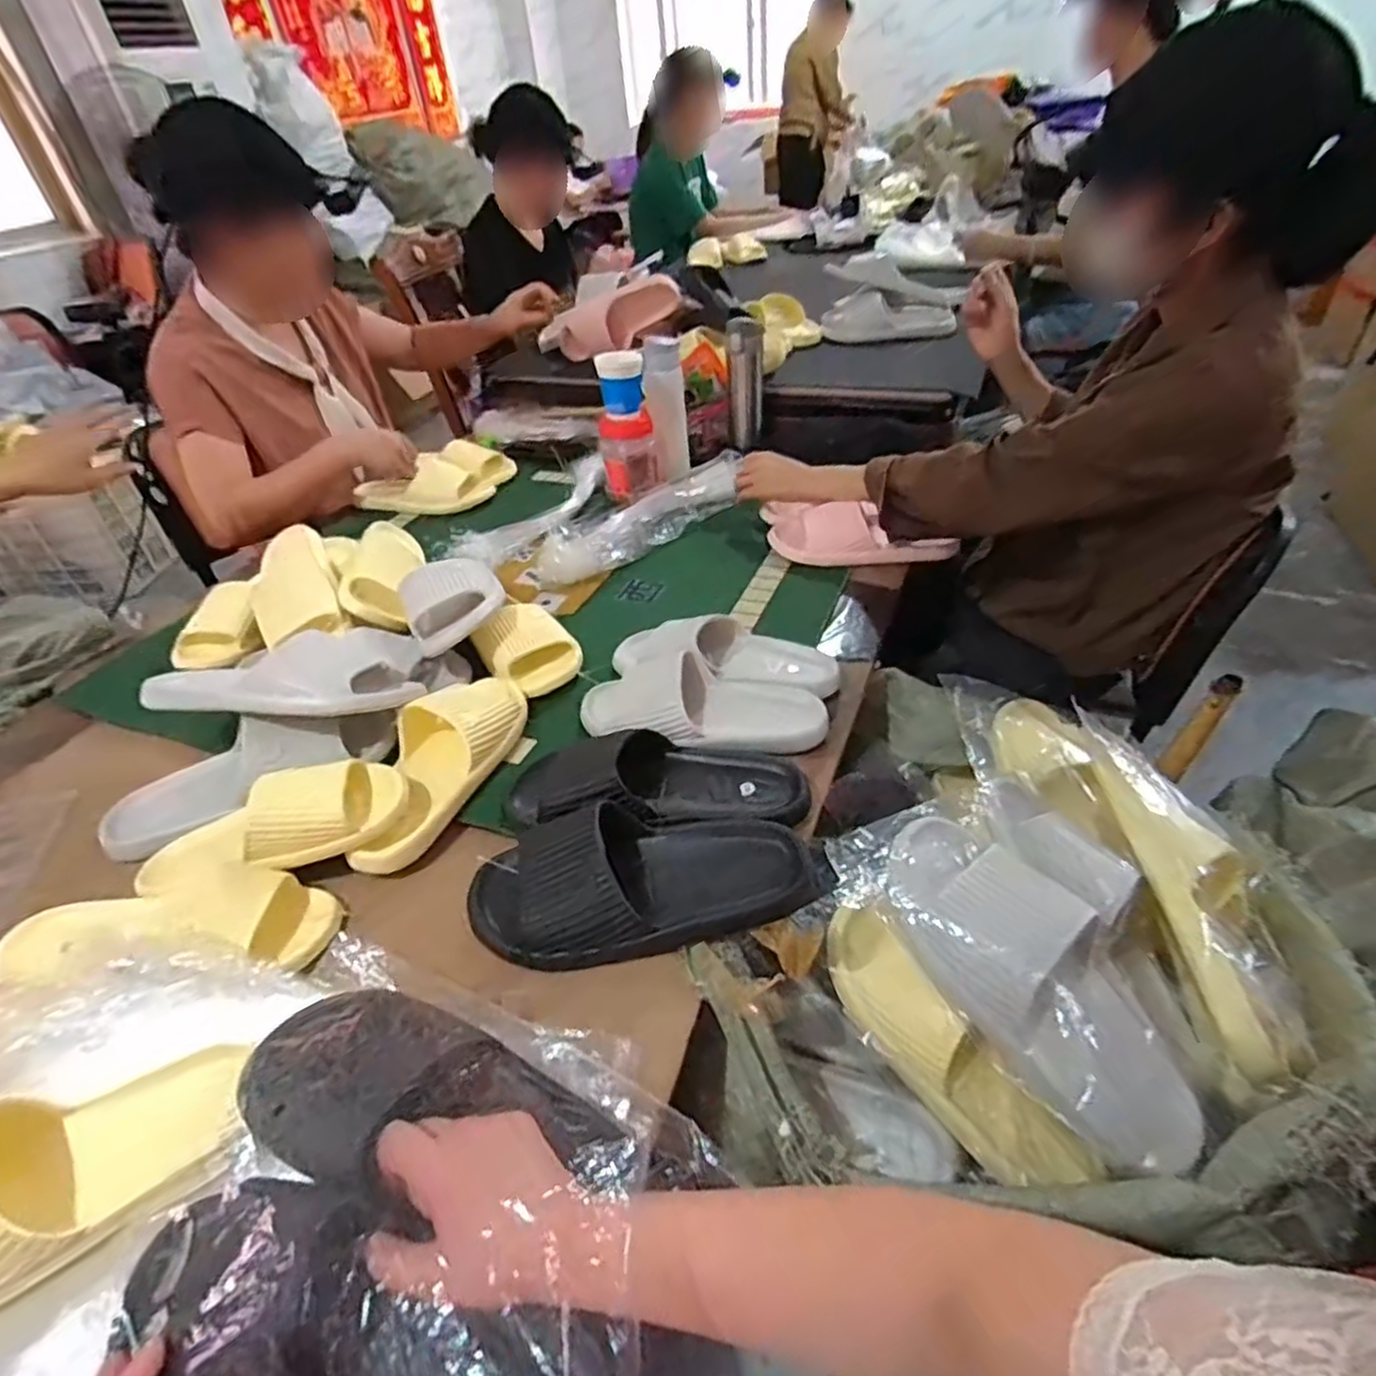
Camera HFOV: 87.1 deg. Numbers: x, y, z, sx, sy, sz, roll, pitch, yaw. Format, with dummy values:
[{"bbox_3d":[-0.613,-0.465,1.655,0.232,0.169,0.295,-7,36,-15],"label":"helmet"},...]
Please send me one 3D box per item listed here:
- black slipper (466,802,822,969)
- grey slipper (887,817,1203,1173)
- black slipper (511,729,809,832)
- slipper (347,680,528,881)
[{"bbox_3d":[-0.043,0.150,0.589,0.283,0.067,0.111,-7,40,-1],"label":"black slipper"},{"bbox_3d":[0.257,0.204,0.522,0.113,0.058,0.258,-29,68,-25],"label":"grey slipper"},{"bbox_3d":[-0.033,0.079,0.658,0.279,0.072,0.108,-3,40,3],"label":"black slipper"},{"bbox_3d":[-0.248,0.068,0.720,0.101,0.060,0.247,13,43,21],"label":"slipper"}]

